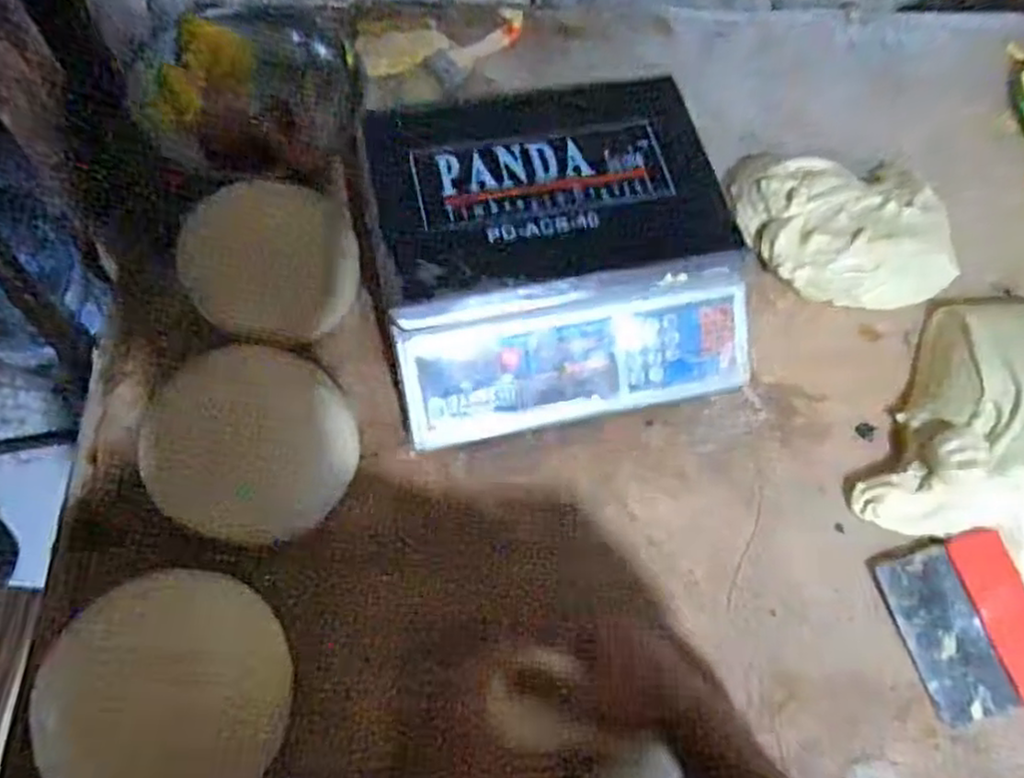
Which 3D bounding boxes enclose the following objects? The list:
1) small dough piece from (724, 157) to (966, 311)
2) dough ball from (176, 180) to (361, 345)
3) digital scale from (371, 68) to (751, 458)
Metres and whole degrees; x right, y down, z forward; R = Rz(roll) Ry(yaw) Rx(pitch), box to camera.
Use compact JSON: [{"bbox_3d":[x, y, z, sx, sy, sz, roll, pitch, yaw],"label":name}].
[{"bbox_3d":[0.352,-0.171,0.748,0.235,0.050,0.165,7,65,1],"label":"small dough piece"},{"bbox_3d":[-0.223,-0.119,0.665,0.147,0.070,0.142,1,65,-2],"label":"dough ball"},{"bbox_3d":[0.039,-0.135,0.669,0.316,0.092,0.312,-11,66,-8],"label":"digital scale"}]

